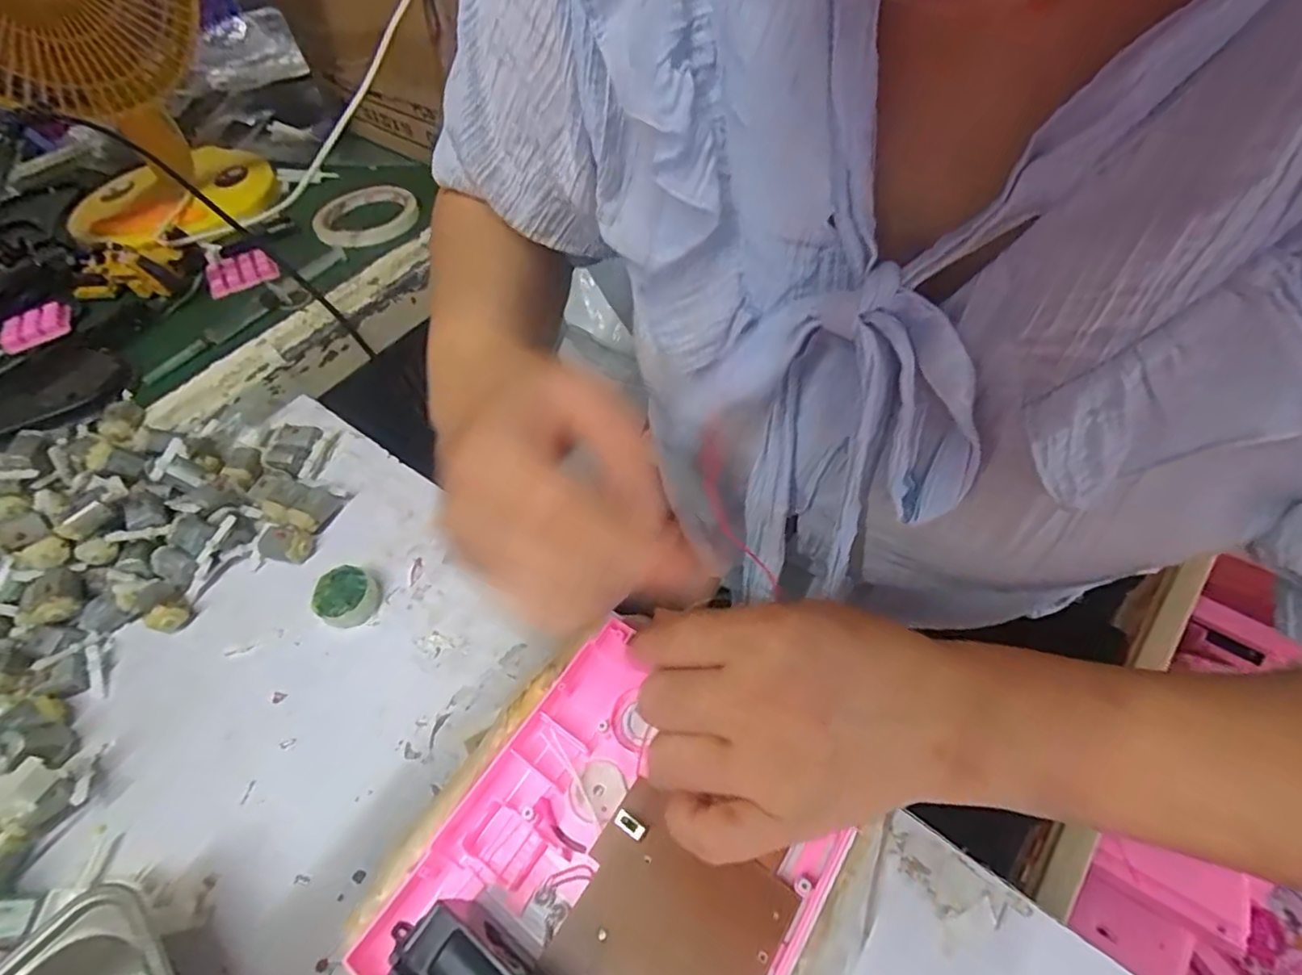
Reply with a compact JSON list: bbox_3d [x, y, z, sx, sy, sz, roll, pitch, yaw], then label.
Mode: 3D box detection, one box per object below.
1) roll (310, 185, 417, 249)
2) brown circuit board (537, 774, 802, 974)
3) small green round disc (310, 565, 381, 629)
[{"bbox_3d":[-0.283,-0.270,0.604,0.109,0.010,0.098,35,63,27],"label":"roll"},{"bbox_3d":[0.005,0.160,0.222,0.072,0.005,0.070,26,59,22],"label":"brown circuit board"},{"bbox_3d":[-0.174,0.063,0.349,0.031,0.016,0.032,-2,53,3],"label":"small green round disc"}]

